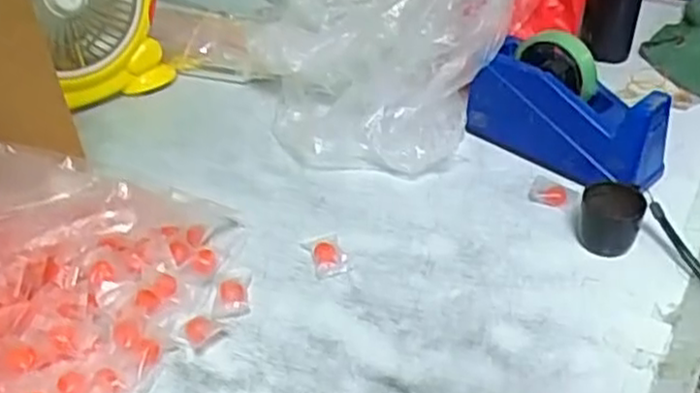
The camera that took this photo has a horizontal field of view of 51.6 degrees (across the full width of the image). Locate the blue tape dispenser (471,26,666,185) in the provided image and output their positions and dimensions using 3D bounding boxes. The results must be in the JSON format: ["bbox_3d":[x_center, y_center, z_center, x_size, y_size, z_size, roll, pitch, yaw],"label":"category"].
[{"bbox_3d":[0.217,-0.085,0.733,0.201,0.123,0.057,27,46,32],"label":"blue tape dispenser"}]

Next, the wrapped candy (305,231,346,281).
[{"bbox_3d":[-0.021,0.051,0.652,0.030,0.013,0.054,-10,38,-10],"label":"wrapped candy"}]

